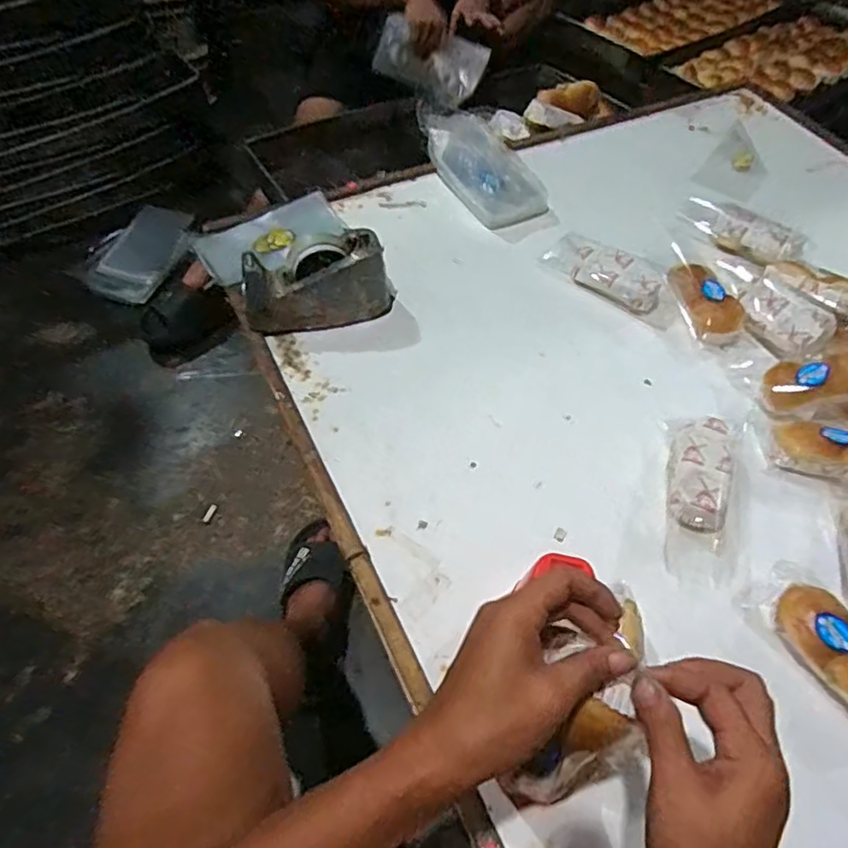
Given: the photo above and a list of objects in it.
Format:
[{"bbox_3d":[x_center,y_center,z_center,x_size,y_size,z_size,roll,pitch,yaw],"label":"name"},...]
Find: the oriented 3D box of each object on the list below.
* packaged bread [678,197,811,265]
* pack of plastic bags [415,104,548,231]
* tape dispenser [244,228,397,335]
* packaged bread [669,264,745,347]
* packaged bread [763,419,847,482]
[{"bbox_3d":[0.511,-0.311,0.952,0.204,0.048,0.102,37,62,20],"label":"packaged bread"},{"bbox_3d":[0.104,-0.452,1.013,0.139,0.077,0.252,-23,60,-17],"label":"pack of plastic bags"},{"bbox_3d":[-0.145,-0.189,0.811,0.200,0.108,0.079,-23,60,-17],"label":"tape dispenser"},{"bbox_3d":[0.410,-0.179,0.852,0.083,0.040,0.142,-15,58,-12],"label":"packaged bread"},{"bbox_3d":[0.502,0.030,0.707,0.149,0.051,0.078,16,57,8],"label":"packaged bread"}]

